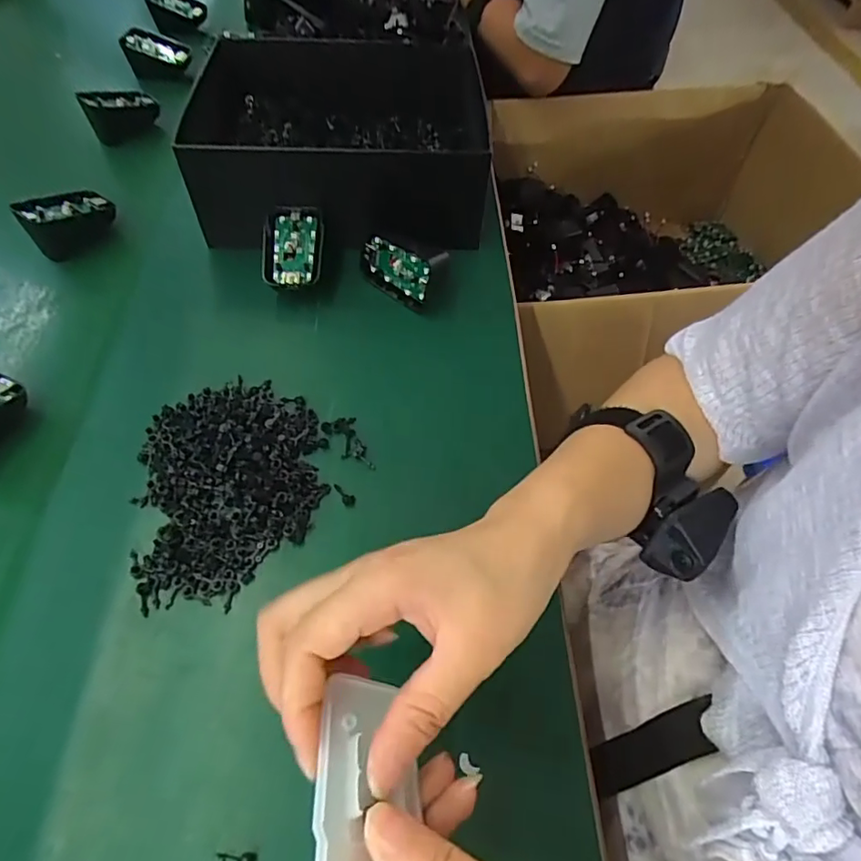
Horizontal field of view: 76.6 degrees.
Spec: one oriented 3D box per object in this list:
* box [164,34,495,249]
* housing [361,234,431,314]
[{"bbox_3d":[-0.070,-0.256,0.485,0.225,0.086,0.199,1,55,0],"label":"box"},{"bbox_3d":[-0.028,-0.124,0.425,0.064,0.041,0.014,32,61,19],"label":"housing"}]

